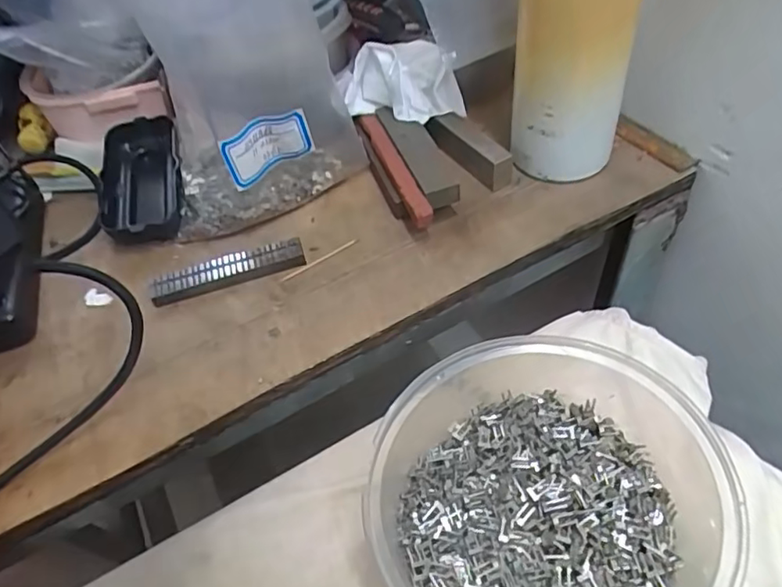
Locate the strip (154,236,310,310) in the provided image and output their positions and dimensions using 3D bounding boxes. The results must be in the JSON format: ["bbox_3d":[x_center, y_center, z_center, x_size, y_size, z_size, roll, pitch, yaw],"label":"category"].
[{"bbox_3d":[-0.104,-0.014,0.378,0.096,0.012,0.018,-18,49,-8],"label":"strip"}]

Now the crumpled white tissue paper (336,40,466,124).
[{"bbox_3d":[0.007,-0.154,0.434,0.082,0.047,0.052,16,53,20],"label":"crumpled white tissue paper"}]

